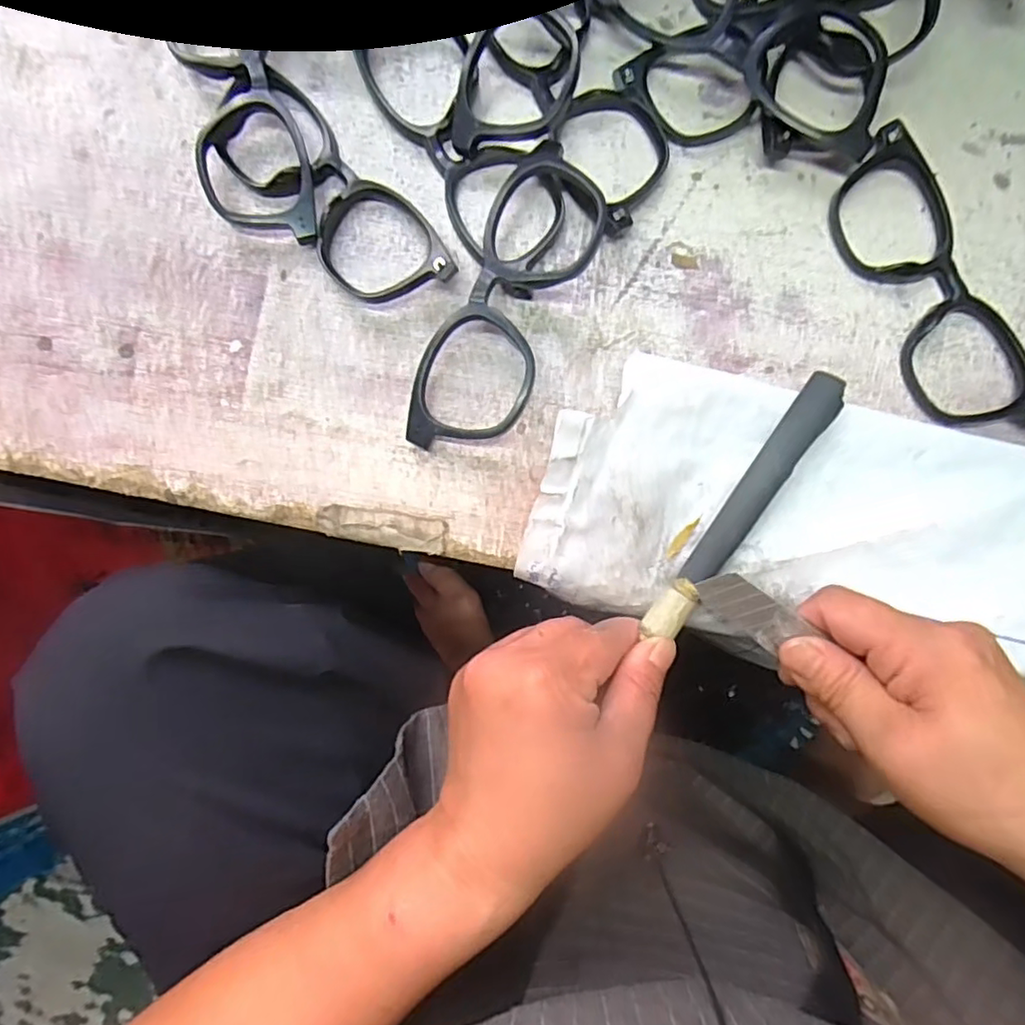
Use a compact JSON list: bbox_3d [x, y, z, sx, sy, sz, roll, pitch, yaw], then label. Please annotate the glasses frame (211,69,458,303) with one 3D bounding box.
[{"bbox_3d":[-0.080,-0.139,0.271,0.046,0.014,0.125,-44,88,0],"label":"glasses frame"}]

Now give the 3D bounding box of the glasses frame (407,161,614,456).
[{"bbox_3d":[-0.001,-0.089,0.265,0.048,0.020,0.140,24,89,2],"label":"glasses frame"}]

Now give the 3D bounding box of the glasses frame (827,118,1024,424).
[{"bbox_3d":[0.180,-0.096,0.267,0.047,0.012,0.139,-25,88,0],"label":"glasses frame"}]

